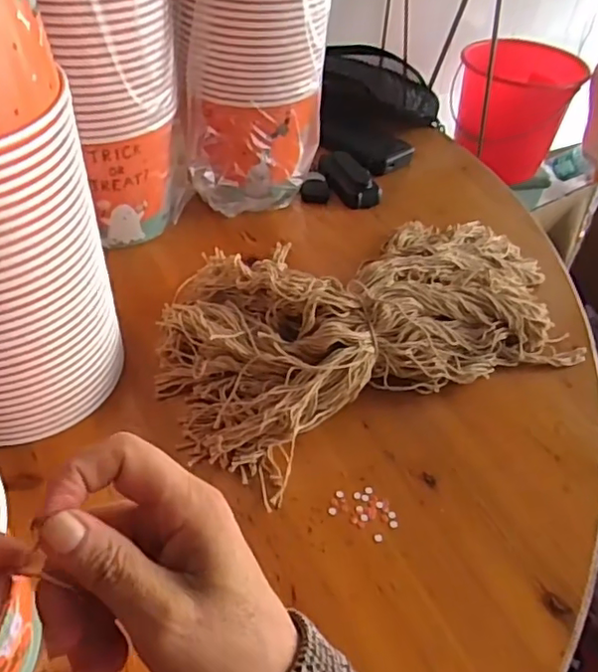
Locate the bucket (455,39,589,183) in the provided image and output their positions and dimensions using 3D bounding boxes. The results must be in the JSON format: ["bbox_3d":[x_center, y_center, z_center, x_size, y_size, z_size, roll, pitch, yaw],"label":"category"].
[{"bbox_3d":[0.563,-0.614,1.560,0.294,0.288,0.295,17,46,11],"label":"bucket"}]

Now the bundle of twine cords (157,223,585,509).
[{"bbox_3d":[0.067,-0.025,0.550,0.394,0.070,0.223,-20,50,-23],"label":"bundle of twine cords"}]

